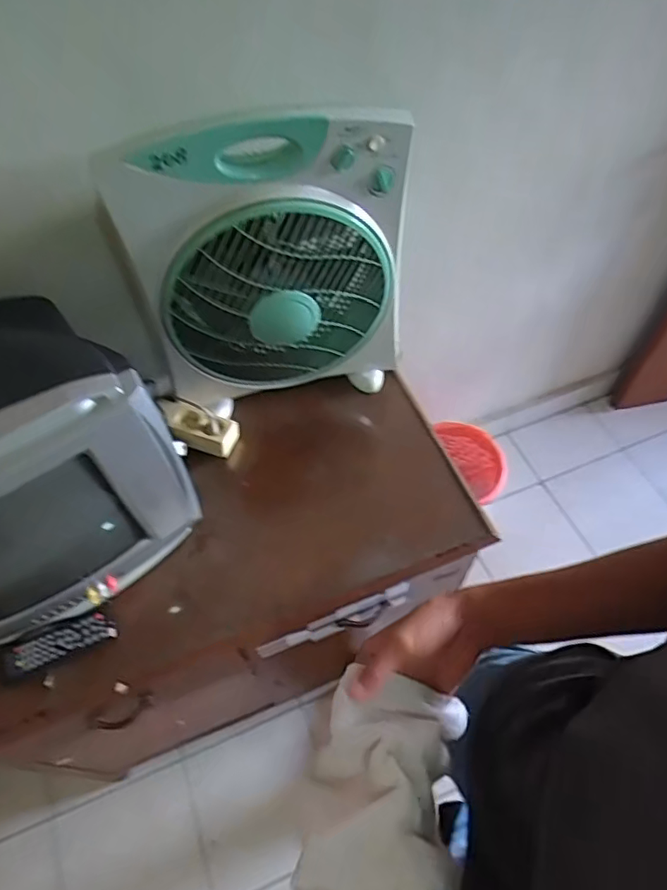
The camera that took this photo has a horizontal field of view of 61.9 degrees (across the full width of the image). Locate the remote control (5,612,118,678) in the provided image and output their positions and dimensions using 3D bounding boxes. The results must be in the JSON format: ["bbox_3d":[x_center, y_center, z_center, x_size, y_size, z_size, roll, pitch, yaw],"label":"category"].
[{"bbox_3d":[-0.371,0.270,0.765,0.138,0.021,0.046,-21,61,-13],"label":"remote control"}]

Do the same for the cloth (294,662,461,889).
[{"bbox_3d":[0.034,0.286,0.428,0.108,0.078,0.191,6,58,3],"label":"cloth"}]

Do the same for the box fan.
[{"bbox_3d":[-0.085,-0.241,0.817,0.381,0.434,0.126,-15,57,-9],"label":"box fan"}]

